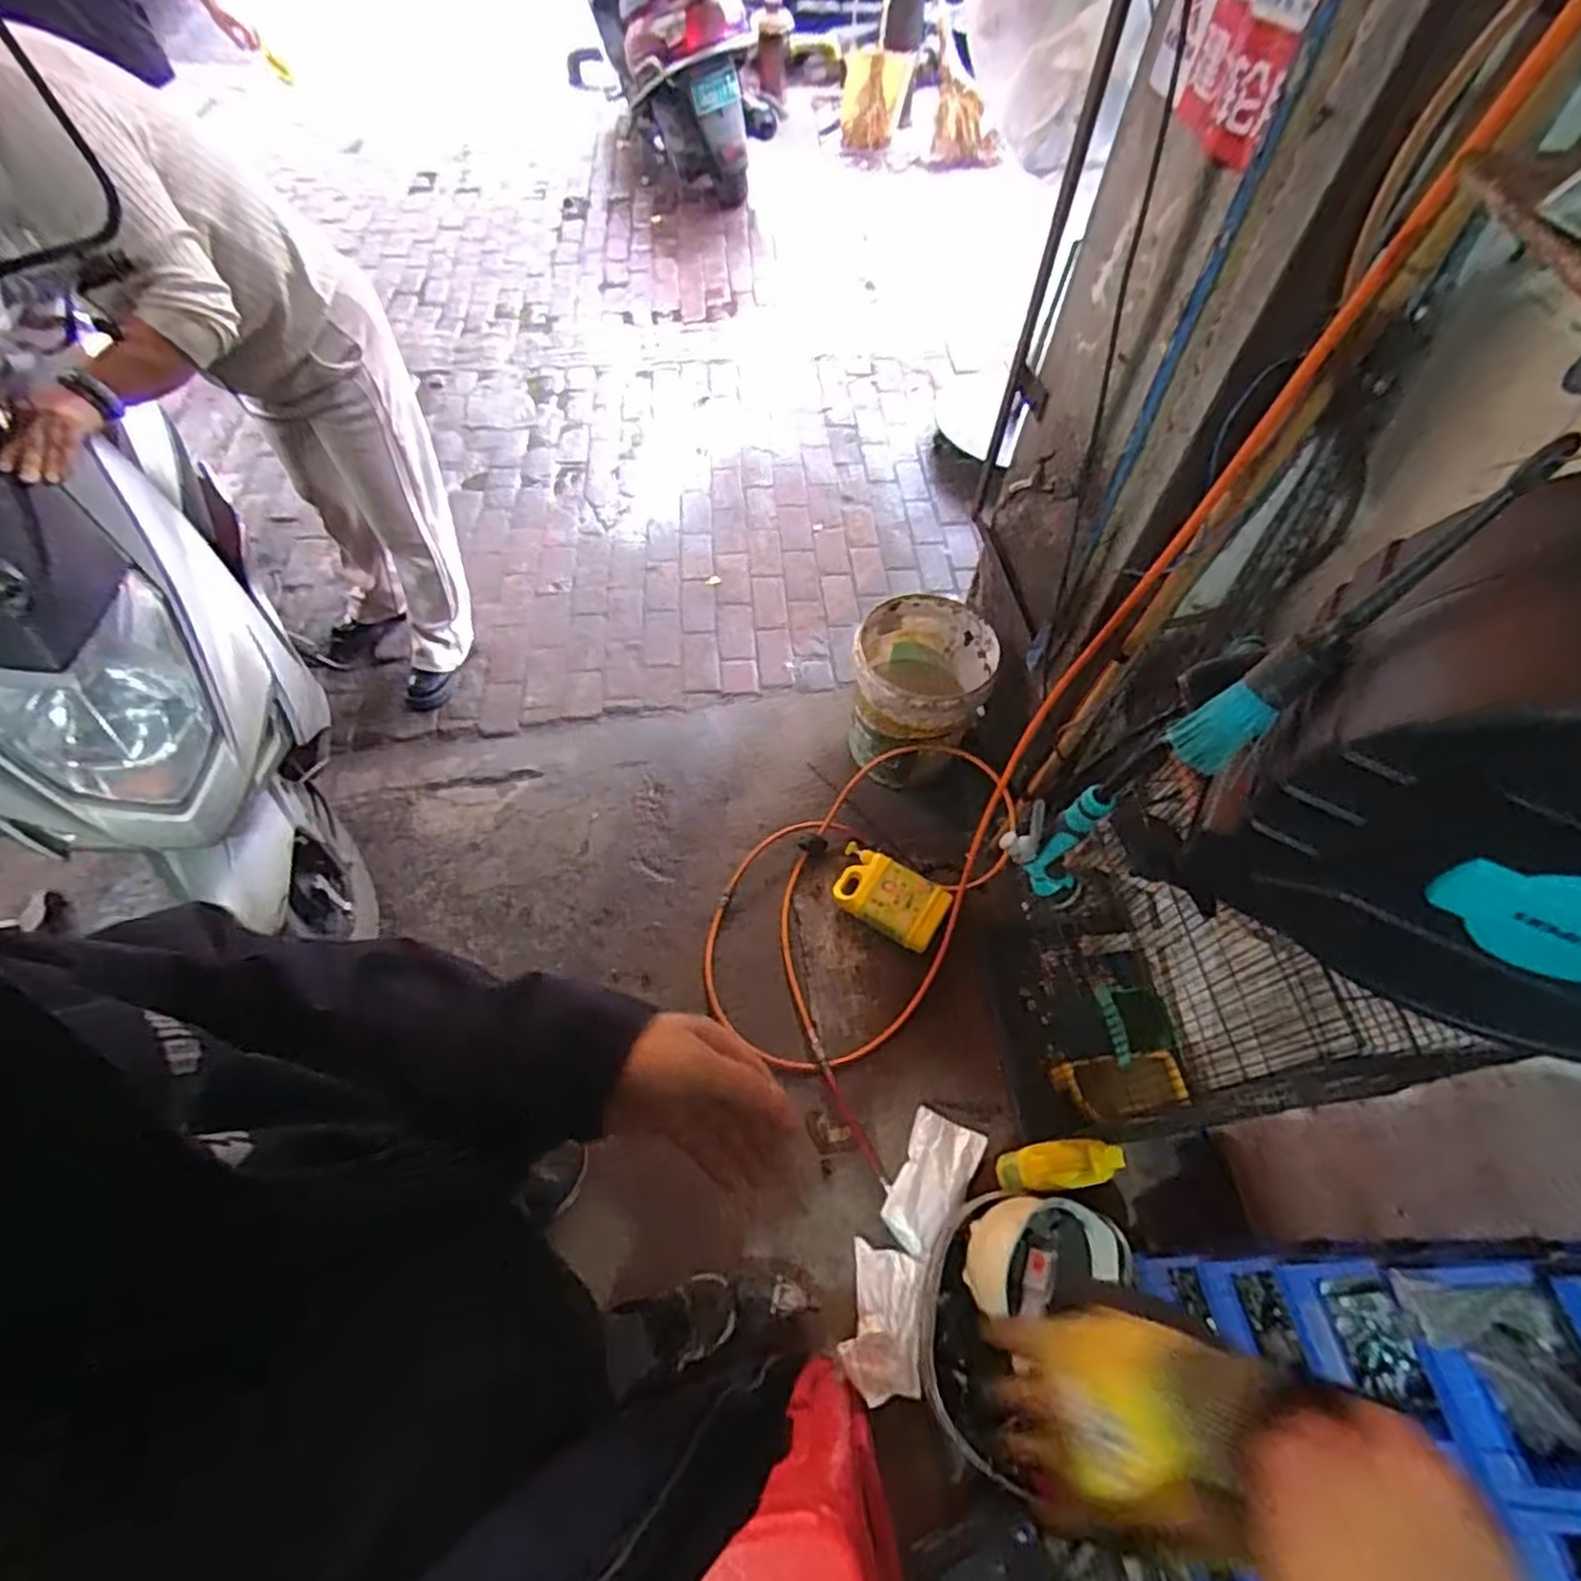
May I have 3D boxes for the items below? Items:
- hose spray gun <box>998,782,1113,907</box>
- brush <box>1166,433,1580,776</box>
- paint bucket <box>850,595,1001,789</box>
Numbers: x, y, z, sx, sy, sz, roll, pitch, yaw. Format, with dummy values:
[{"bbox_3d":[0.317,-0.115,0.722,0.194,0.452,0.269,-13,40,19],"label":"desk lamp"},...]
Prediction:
[{"bbox_3d":[0.315,0.058,0.890,0.054,0.221,0.098,-30,65,-18],"label":"hose spray gun"},{"bbox_3d":[0.348,-0.100,0.465,0.043,0.247,0.031,5,49,-35],"label":"brush"},{"bbox_3d":[0.284,-0.215,1.638,0.283,0.292,0.278,1,59,-2],"label":"paint bucket"}]

